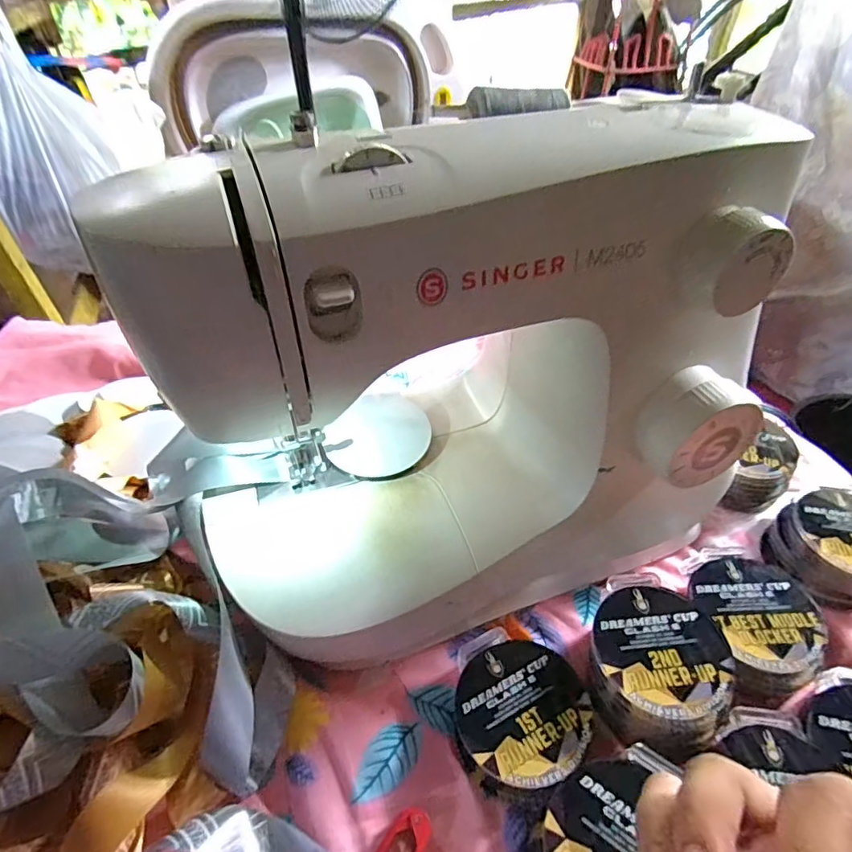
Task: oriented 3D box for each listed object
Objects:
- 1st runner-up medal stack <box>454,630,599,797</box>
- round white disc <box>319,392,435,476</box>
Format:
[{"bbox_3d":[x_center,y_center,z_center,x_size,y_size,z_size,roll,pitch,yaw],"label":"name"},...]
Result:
[{"bbox_3d":[0.056,0.162,0.303,0.076,0.020,0.080,5,45,5],"label":"1st runner-up medal stack"},{"bbox_3d":[-0.031,0.006,0.363,0.062,0.004,0.069,37,64,19],"label":"round white disc"}]

